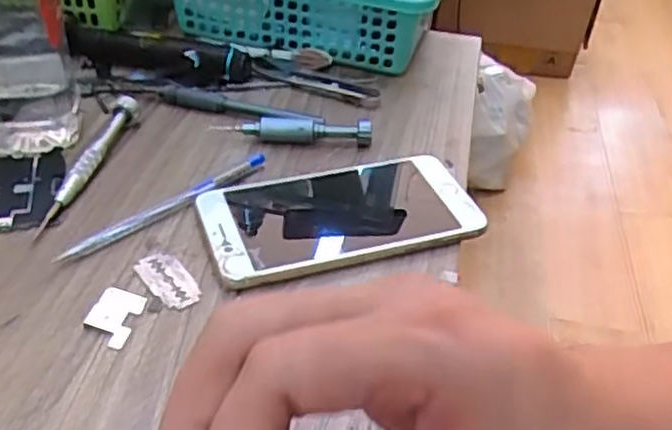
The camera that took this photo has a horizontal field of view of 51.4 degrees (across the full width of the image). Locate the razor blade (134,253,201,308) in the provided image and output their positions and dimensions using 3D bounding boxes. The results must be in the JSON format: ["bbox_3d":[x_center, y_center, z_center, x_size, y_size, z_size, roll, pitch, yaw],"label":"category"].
[{"bbox_3d":[-0.087,0.031,0.358,0.019,0.004,0.043,-24,46,-31],"label":"razor blade"}]

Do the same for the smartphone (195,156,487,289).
[{"bbox_3d":[0.003,0.000,0.399,0.152,0.013,0.078,-10,40,-18],"label":"smartphone"}]

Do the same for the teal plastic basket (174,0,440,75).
[{"bbox_3d":[-0.017,-0.181,0.578,0.217,0.078,0.119,18,40,16],"label":"teal plastic basket"}]

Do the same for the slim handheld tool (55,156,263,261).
[{"bbox_3d":[-0.094,-0.005,0.400,0.135,0.010,0.009,-28,48,-34],"label":"slim handheld tool"}]

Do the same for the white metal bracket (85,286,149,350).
[{"bbox_3d":[-0.107,0.048,0.336,0.023,0.004,0.033,10,38,7],"label":"white metal bracket"}]

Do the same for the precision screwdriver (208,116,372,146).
[{"bbox_3d":[-0.030,-0.057,0.466,0.106,0.019,0.015,5,38,1],"label":"precision screwdriver"}]

